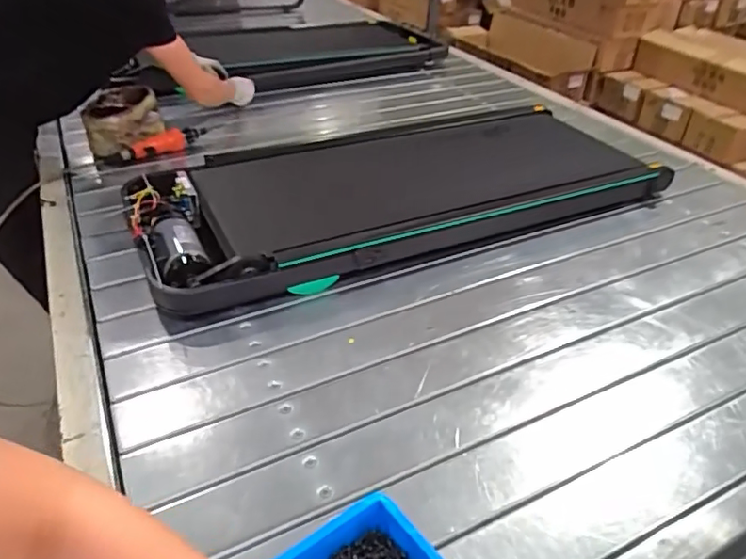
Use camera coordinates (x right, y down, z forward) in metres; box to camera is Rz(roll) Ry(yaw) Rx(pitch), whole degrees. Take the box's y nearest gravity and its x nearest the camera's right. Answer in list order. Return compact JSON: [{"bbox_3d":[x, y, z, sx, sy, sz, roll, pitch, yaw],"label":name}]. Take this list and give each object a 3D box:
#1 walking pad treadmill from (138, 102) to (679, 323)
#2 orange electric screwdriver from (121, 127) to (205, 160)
[{"bbox_3d":[0.088,-0.215,1.307,1.184,0.129,0.494,-15,39,-19],"label":"walking pad treadmill"},{"bbox_3d":[-0.525,-0.352,1.452,0.227,0.050,0.046,-24,43,-28],"label":"orange electric screwdriver"}]

